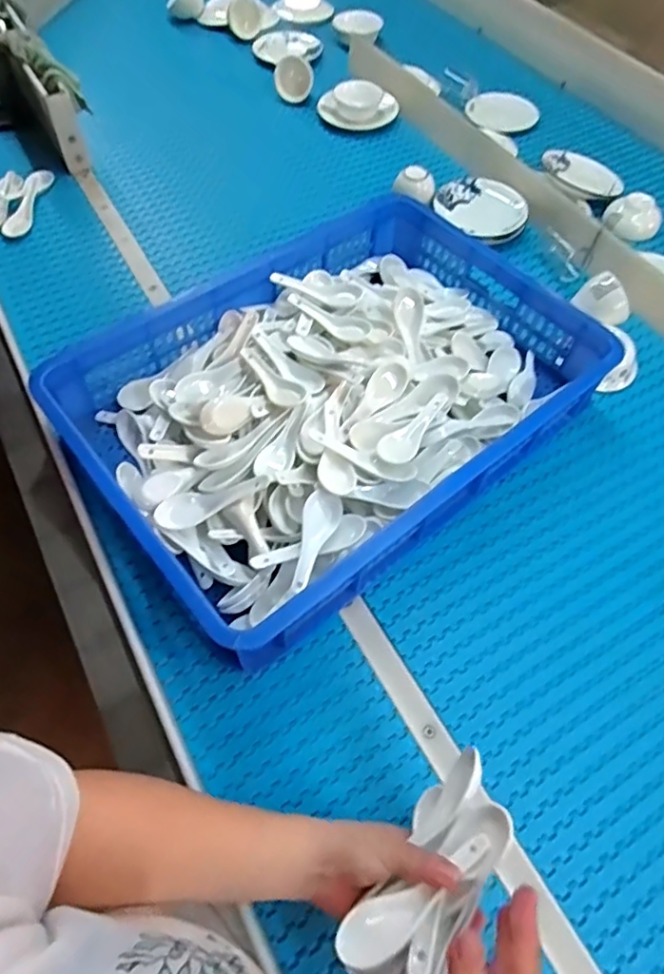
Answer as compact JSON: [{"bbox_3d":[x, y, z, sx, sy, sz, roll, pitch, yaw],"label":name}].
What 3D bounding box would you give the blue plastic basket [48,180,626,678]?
[{"bbox_3d":[0.010,-0.121,0.709,0.576,0.106,0.409,-35,66,-20],"label":"blue plastic basket"}]

